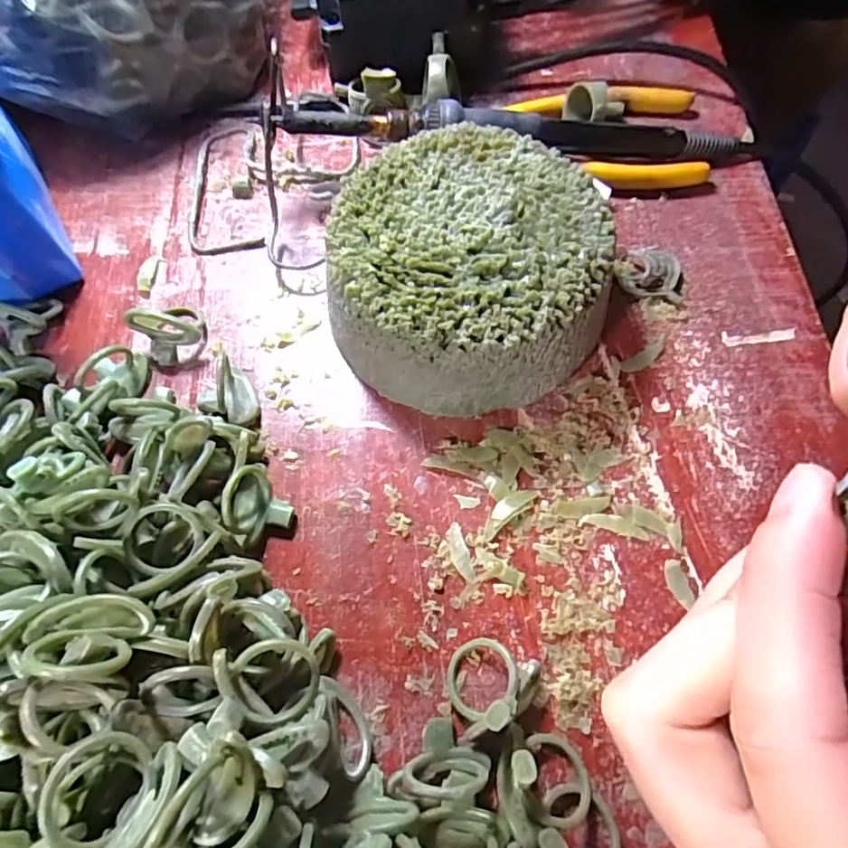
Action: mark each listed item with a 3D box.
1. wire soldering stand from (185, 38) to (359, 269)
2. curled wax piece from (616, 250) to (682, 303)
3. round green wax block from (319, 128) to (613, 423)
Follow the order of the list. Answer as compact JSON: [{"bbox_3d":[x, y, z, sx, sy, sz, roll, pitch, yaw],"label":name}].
[{"bbox_3d":[-0.074,-0.118,0.246,0.078,0.038,0.092,10,66,6],"label":"wire soldering stand"},{"bbox_3d":[0.095,-0.064,0.232,0.025,0.008,0.025,8,66,5],"label":"curled wax piece"},{"bbox_3d":[0.016,-0.058,0.210,0.094,0.046,0.099,-1,65,1],"label":"round green wax block"}]

